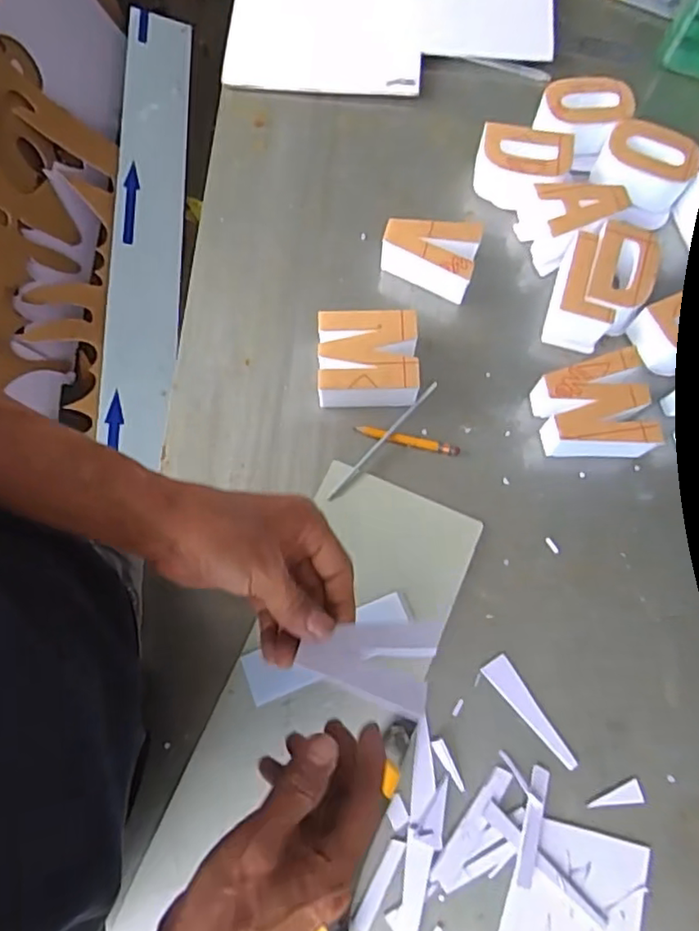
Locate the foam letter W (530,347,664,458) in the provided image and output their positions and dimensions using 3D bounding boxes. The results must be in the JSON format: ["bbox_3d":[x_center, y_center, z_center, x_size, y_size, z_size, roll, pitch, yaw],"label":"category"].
[{"bbox_3d":[0.200,-0.044,0.512,0.087,0.049,0.080,-9,74,-3],"label":"foam letter W"}]

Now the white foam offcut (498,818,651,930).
[{"bbox_3d":[0.158,0.317,0.429,0.097,0.004,0.108,15,74,3],"label":"white foam offcut"}]

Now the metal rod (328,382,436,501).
[{"bbox_3d":[0.028,-0.022,0.518,0.007,0.005,0.135,41,78,10],"label":"metal rod"}]

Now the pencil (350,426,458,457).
[{"bbox_3d":[0.050,-0.021,0.520,0.090,0.004,0.010,12,74,3],"label":"pencil"}]

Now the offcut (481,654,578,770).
[{"bbox_3d":[0.141,0.190,0.468,0.021,0.004,0.094,-36,78,-10],"label":"offcut"}]

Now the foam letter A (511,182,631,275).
[{"bbox_3d":[0.207,-0.228,0.564,0.084,0.051,0.061,-17,75,-5],"label":"foam letter A"}]

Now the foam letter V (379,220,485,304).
[{"bbox_3d":[0.070,-0.185,0.554,0.083,0.046,0.057,11,74,2],"label":"foam letter V"}]

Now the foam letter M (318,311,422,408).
[{"bbox_3d":[0.015,-0.089,0.522,0.082,0.044,0.074,-2,74,-1],"label":"foam letter M"}]

